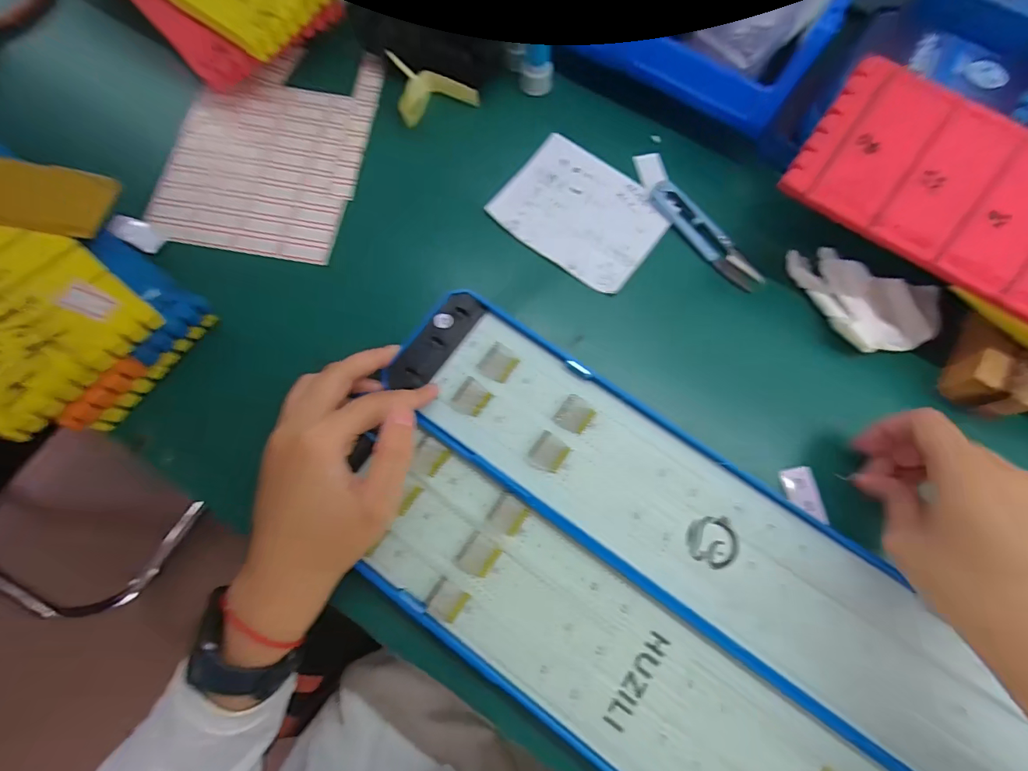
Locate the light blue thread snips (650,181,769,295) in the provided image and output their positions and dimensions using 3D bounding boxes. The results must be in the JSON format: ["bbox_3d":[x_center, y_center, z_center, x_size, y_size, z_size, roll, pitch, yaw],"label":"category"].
[{"bbox_3d":[0.139,-0.110,0.333,0.021,0.007,0.101,-38,77,-12],"label":"light blue thread snips"}]

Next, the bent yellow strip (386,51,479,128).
[{"bbox_3d":[-0.058,-0.224,0.345,0.061,0.040,0.025,-17,74,-6],"label":"bent yellow strip"}]

